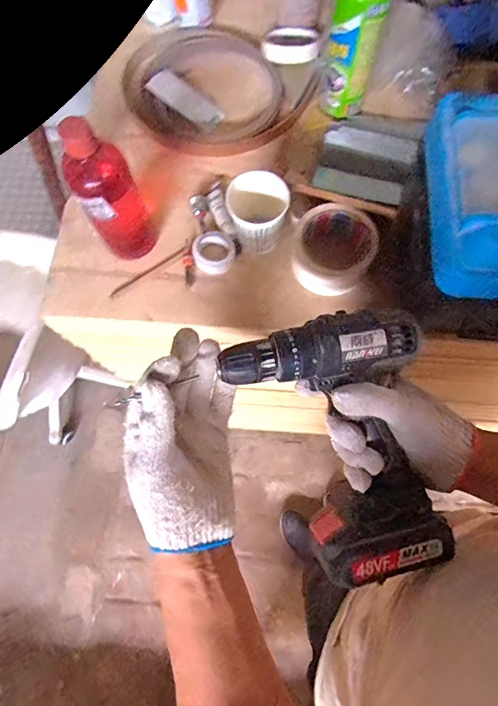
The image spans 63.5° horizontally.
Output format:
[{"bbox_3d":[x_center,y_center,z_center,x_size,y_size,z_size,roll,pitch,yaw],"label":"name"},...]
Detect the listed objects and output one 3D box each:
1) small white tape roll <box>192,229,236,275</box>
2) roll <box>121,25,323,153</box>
[{"bbox_3d":[-0.046,-0.130,0.519,0.052,0.017,0.054,0,70,1],"label":"small white tape roll"},{"bbox_3d":[-0.059,-0.396,0.600,0.226,0.033,0.248,0,70,1],"label":"roll"}]

